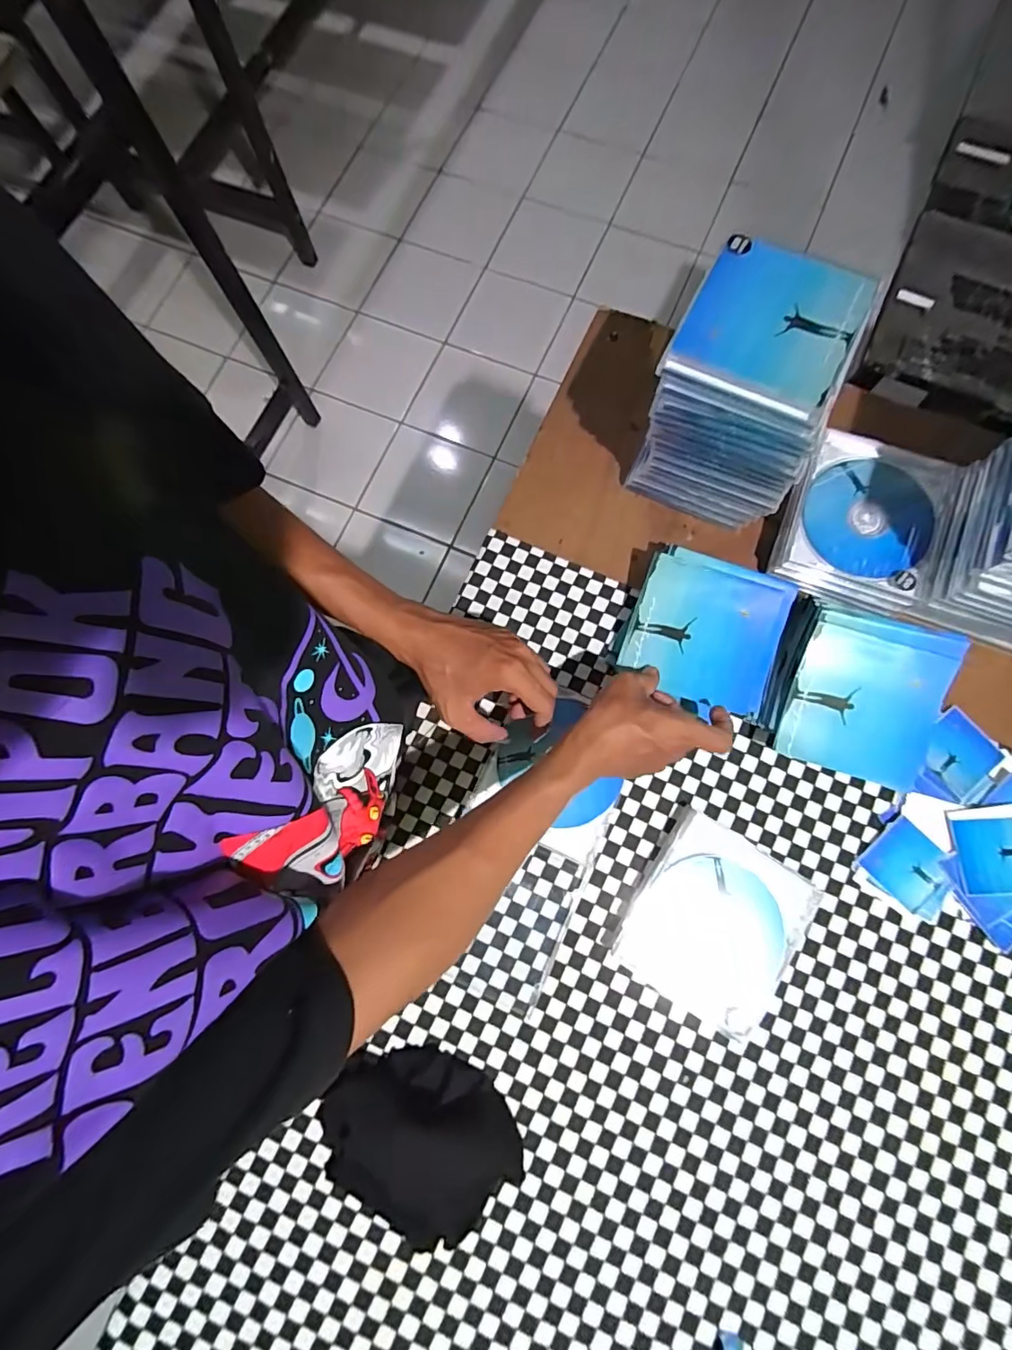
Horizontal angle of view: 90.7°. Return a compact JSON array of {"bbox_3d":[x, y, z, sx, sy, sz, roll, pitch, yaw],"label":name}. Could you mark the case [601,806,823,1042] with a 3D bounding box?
[{"bbox_3d":[0.178,0.211,0.426,0.138,0.014,0.146,33,81,6],"label":"case"}]

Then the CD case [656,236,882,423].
[{"bbox_3d":[0.198,-0.262,0.372,0.117,0.011,0.131,27,80,5],"label":"CD case"}]

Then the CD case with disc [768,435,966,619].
[{"bbox_3d":[0.330,-0.139,0.461,0.132,0.016,0.152,20,85,7],"label":"CD case with disc"}]

